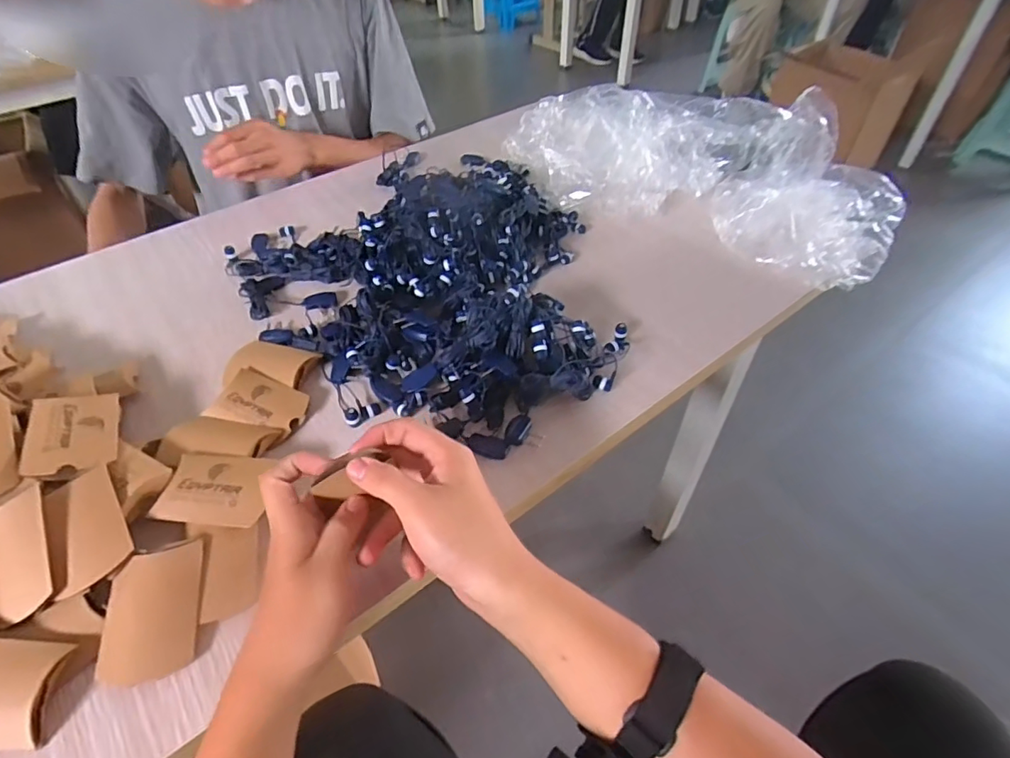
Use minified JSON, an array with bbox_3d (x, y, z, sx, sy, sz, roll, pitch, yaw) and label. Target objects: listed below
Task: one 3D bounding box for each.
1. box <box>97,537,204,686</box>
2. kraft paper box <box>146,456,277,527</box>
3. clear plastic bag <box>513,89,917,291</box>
[{"bbox_3d":[-0.235,0.155,0.362,0.057,0.014,0.082,-7,63,-11],"label":"box"},{"bbox_3d":[-0.217,0.081,0.405,0.073,0.013,0.056,1,47,3],"label":"kraft paper box"},{"bbox_3d":[0.213,-0.233,0.602,0.385,0.116,0.191,18,51,17],"label":"clear plastic bag"}]

